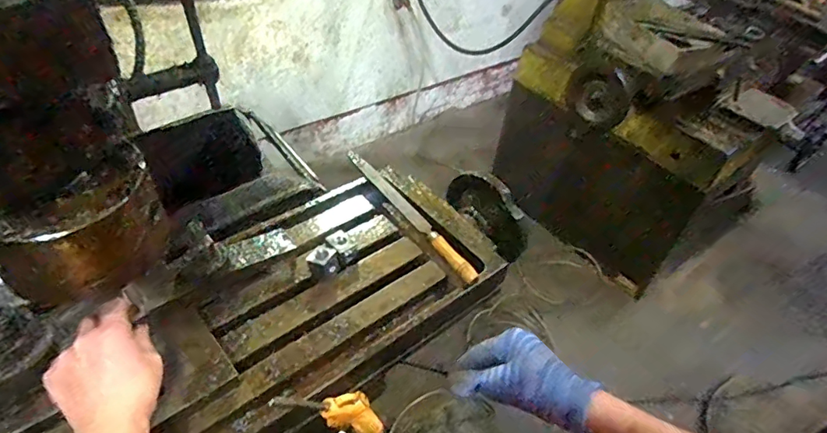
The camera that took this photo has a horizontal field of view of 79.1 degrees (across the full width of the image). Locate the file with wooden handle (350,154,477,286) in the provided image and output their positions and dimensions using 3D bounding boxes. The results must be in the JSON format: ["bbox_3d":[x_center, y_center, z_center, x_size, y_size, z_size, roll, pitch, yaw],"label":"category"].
[{"bbox_3d":[-0.007,-0.010,0.693,0.023,0.021,0.294,-23,51,-28],"label":"file with wooden handle"}]

